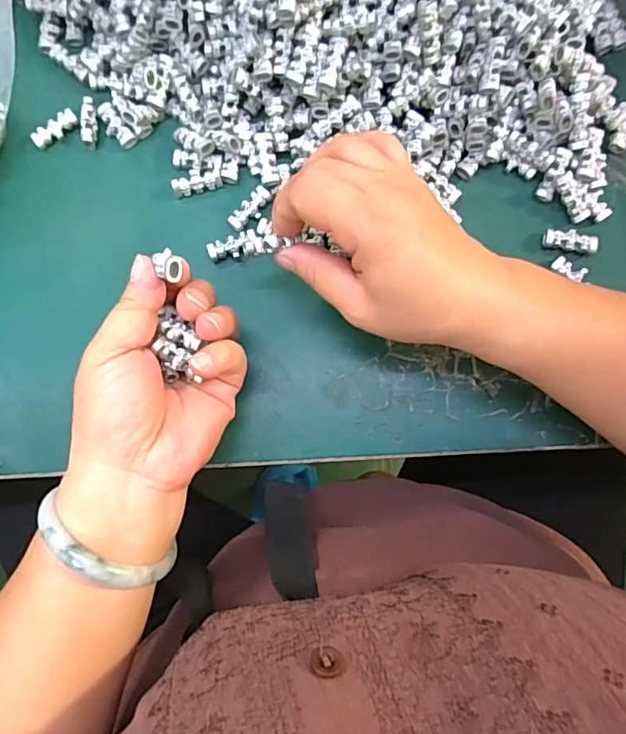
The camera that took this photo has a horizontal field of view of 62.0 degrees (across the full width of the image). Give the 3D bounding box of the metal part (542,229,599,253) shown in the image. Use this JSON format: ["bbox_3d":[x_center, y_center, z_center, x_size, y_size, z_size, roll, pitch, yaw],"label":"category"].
[{"bbox_3d":[0.154,-0.075,0.311,0.030,0.007,0.012,12,83,1],"label":"metal part"}]

